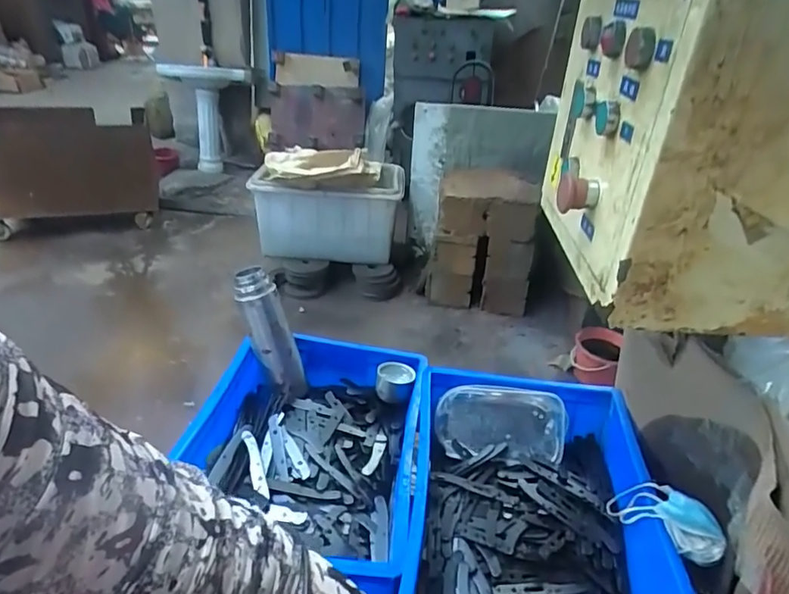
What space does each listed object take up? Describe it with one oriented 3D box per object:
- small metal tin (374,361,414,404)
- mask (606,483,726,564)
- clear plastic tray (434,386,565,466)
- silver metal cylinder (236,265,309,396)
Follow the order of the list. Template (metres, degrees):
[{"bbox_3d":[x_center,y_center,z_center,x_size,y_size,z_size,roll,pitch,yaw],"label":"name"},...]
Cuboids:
[{"bbox_3d":[0.000,0.141,0.828,0.062,0.039,0.058,2,32,-1],"label":"small metal tin"},{"bbox_3d":[0.316,0.261,0.587,0.052,0.071,0.118,-23,40,-35],"label":"mask"},{"bbox_3d":[0.161,0.192,0.763,0.189,0.022,0.105,4,75,9],"label":"clear plastic tray"},{"bbox_3d":[-0.191,0.058,0.782,0.050,0.223,0.055,-2,25,34],"label":"silver metal cylinder"}]

